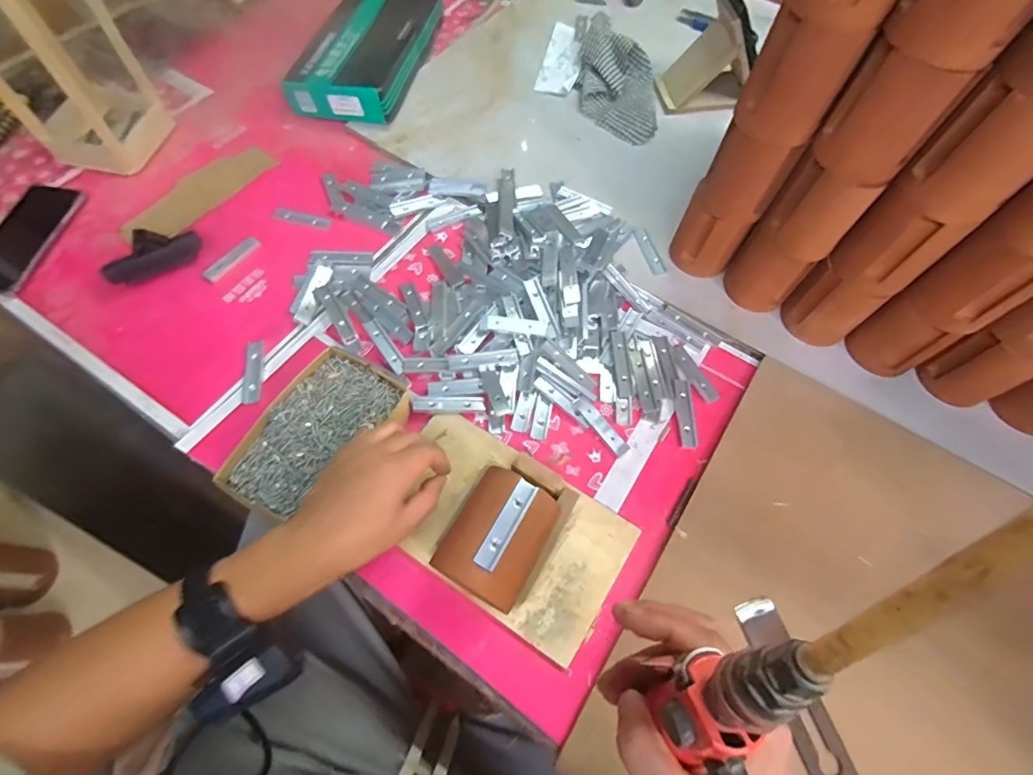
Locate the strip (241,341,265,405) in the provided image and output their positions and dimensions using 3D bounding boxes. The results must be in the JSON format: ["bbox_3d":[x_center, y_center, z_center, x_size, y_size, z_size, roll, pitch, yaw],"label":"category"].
[{"bbox_3d":[-0.302,-0.019,0.548,0.021,0.004,0.078,-6,64,-5],"label":"strip"}]

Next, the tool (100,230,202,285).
[{"bbox_3d":[-0.451,-0.165,0.592,0.112,0.041,0.039,-28,68,-15],"label":"tool"}]

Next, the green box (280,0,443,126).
[{"bbox_3d":[-0.236,-0.548,0.778,0.164,0.071,0.314,14,64,5],"label":"green box"}]

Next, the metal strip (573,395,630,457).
[{"bbox_3d":[0.096,0.043,0.542,0.018,0.008,0.079,-35,70,-17],"label":"metal strip"}]

